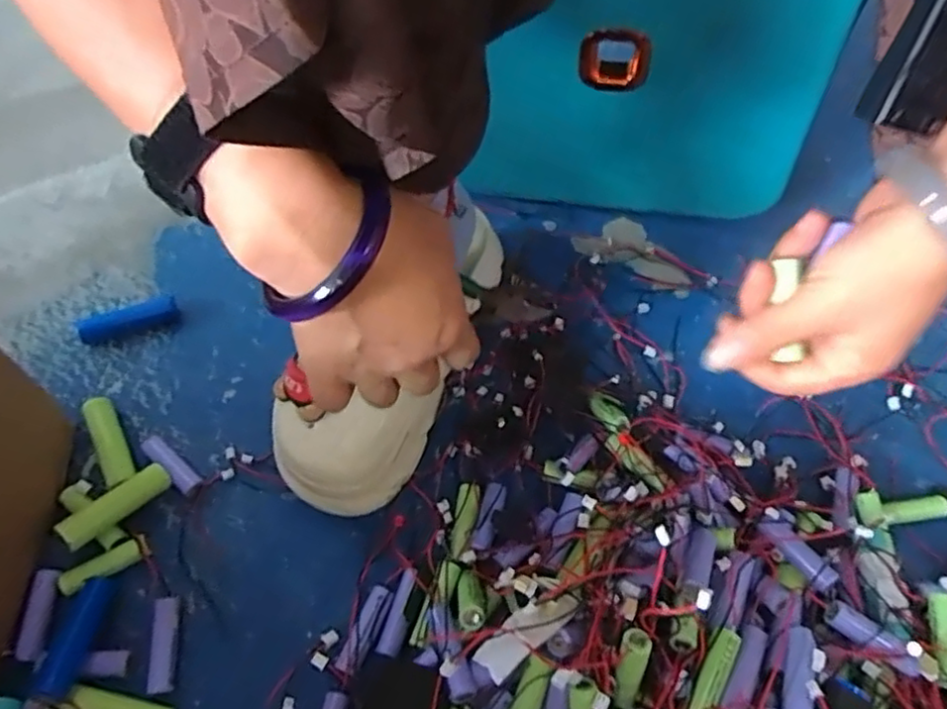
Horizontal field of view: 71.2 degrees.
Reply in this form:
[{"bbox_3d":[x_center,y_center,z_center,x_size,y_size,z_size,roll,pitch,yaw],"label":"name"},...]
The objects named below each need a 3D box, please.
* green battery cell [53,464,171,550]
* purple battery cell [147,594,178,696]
[{"bbox_3d":[-0.217,0.091,0.402,0.016,0.015,0.066,34,43,16],"label":"green battery cell"},{"bbox_3d":[-0.175,0.164,0.374,0.014,0.014,0.049,-6,60,-7],"label":"purple battery cell"}]

